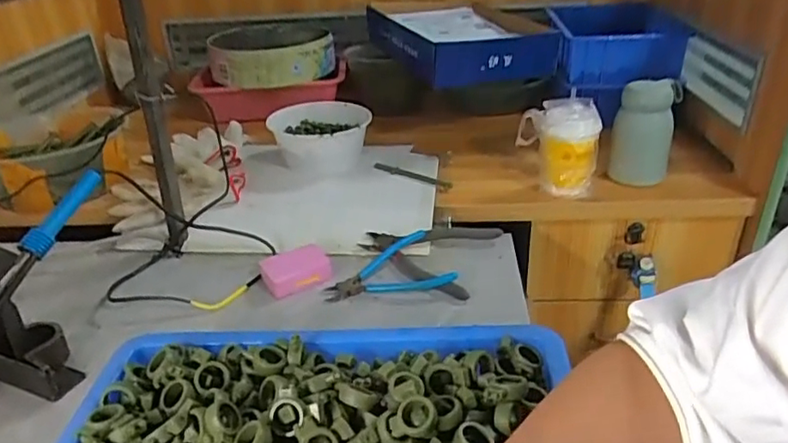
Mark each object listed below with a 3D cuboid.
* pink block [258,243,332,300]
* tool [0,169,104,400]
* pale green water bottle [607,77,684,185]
[{"bbox_3d":[-0.118,0.059,0.714,0.081,0.032,0.060,-17,32,-25],"label":"pink block"},{"bbox_3d":[-0.369,0.073,0.596,0.104,0.090,0.272,2,56,9],"label":"tool"},{"bbox_3d":[0.357,-0.125,0.833,0.073,0.144,0.081,14,33,28],"label":"pale green water bottle"}]

